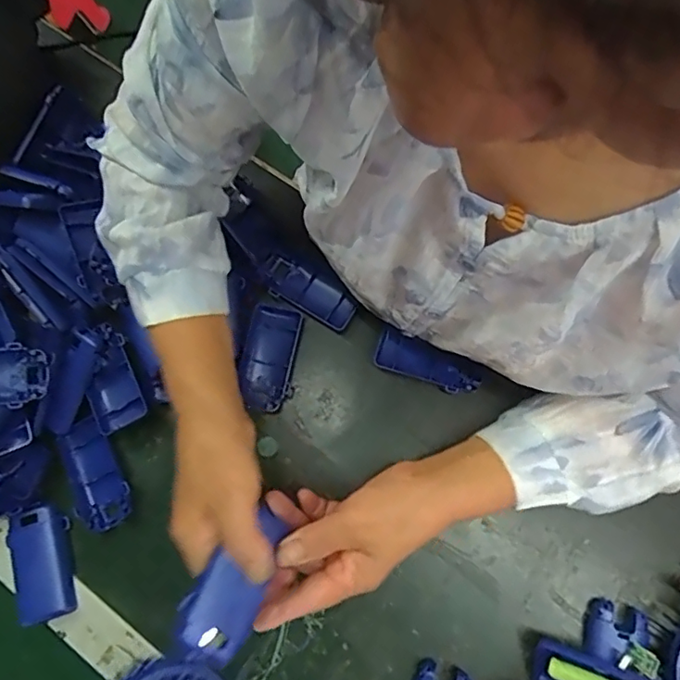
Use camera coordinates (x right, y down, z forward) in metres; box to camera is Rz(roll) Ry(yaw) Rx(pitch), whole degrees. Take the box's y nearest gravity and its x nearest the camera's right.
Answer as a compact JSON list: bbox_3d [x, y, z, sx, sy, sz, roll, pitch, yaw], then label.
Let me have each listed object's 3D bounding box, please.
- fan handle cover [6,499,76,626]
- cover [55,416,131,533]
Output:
[{"bbox_3d":[-0.254,0.188,0.466,0.050,0.016,0.091,-13,73,-2],"label":"fan handle cover"},{"bbox_3d":[-0.214,0.118,0.484,0.047,0.021,0.091,-28,74,-7],"label":"cover"}]

